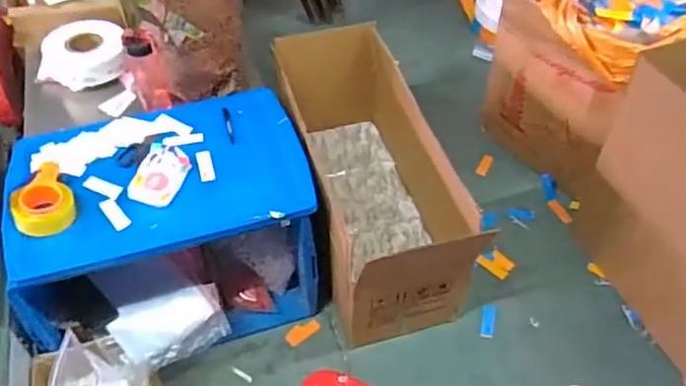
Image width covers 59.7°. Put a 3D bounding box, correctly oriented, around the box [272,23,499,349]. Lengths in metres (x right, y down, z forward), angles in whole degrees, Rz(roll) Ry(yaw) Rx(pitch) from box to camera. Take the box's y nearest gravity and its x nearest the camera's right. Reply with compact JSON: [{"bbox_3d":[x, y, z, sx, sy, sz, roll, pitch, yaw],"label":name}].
[{"bbox_3d":[0.045,-0.096,1.631,0.324,0.370,0.868,-11,50,-10],"label":"box"}]

